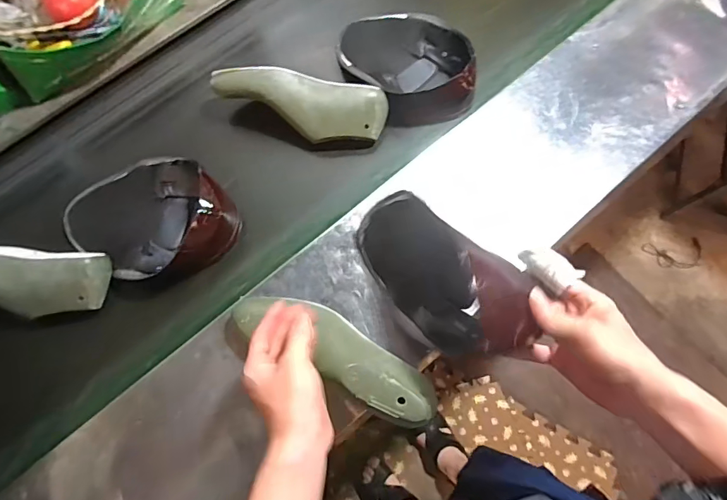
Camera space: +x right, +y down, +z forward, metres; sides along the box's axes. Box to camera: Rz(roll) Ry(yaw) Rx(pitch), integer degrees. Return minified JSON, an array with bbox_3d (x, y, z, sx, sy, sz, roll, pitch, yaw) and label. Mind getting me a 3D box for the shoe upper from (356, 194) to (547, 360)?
[{"bbox_3d":[0.079,0.026,0.535,0.101,0.098,0.285,-38,38,-9],"label":"shoe upper"}]

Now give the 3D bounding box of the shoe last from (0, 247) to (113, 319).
[{"bbox_3d":[-0.546,0.048,0.662,0.322,0.097,0.106,2,73,3],"label":"shoe last"}]

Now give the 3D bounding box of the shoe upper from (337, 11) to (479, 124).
[{"bbox_3d":[0.068,-0.317,0.765,0.206,0.100,0.211,-15,73,-2],"label":"shoe upper"}]

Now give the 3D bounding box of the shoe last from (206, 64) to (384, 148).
[{"bbox_3d":[-0.103,-0.235,0.710,0.277,0.092,0.102,8,73,5],"label":"shoe last"}]

